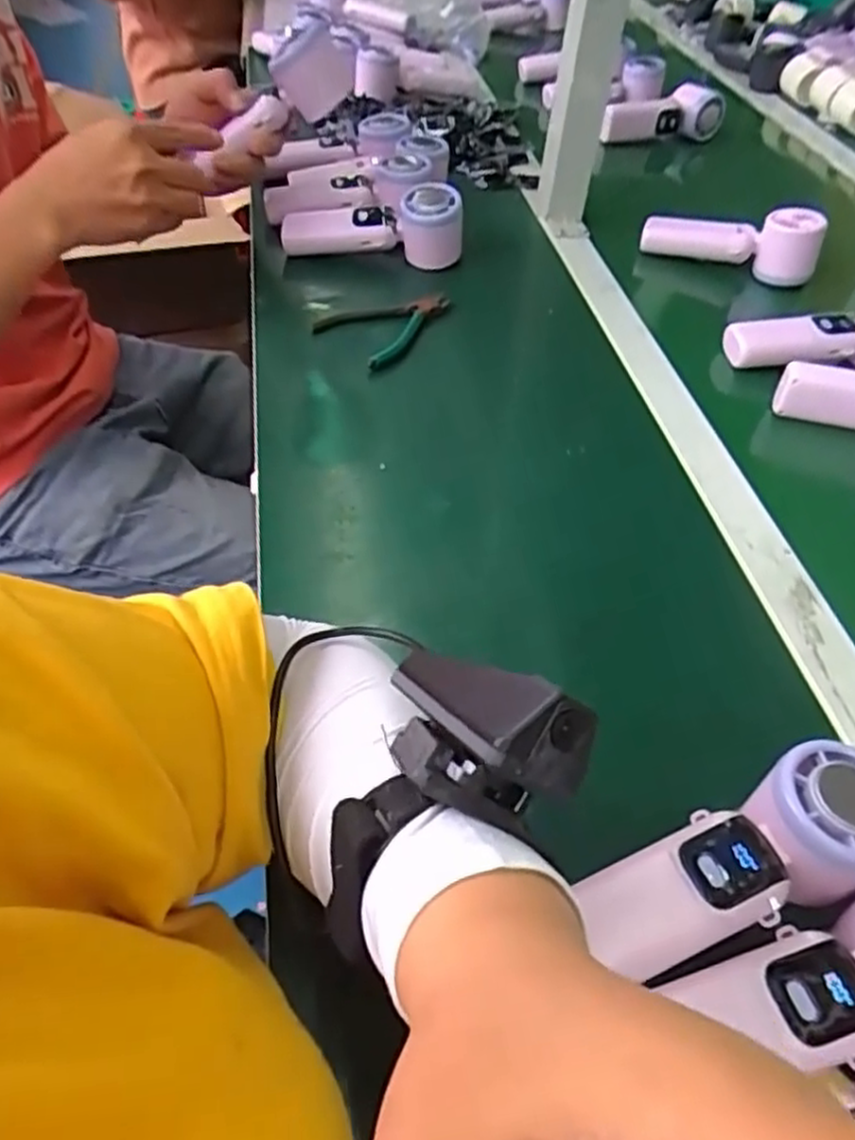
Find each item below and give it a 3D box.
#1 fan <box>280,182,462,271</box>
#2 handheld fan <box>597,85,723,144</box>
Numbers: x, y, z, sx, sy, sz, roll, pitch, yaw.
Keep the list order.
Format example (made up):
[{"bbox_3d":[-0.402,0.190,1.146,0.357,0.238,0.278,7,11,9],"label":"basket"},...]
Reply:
[{"bbox_3d":[-0.053,-0.329,0.705,0.168,0.064,0.045,5,49,0],"label":"fan"},{"bbox_3d":[0.299,-0.589,0.968,0.170,0.063,0.042,-8,50,-11],"label":"handheld fan"}]

